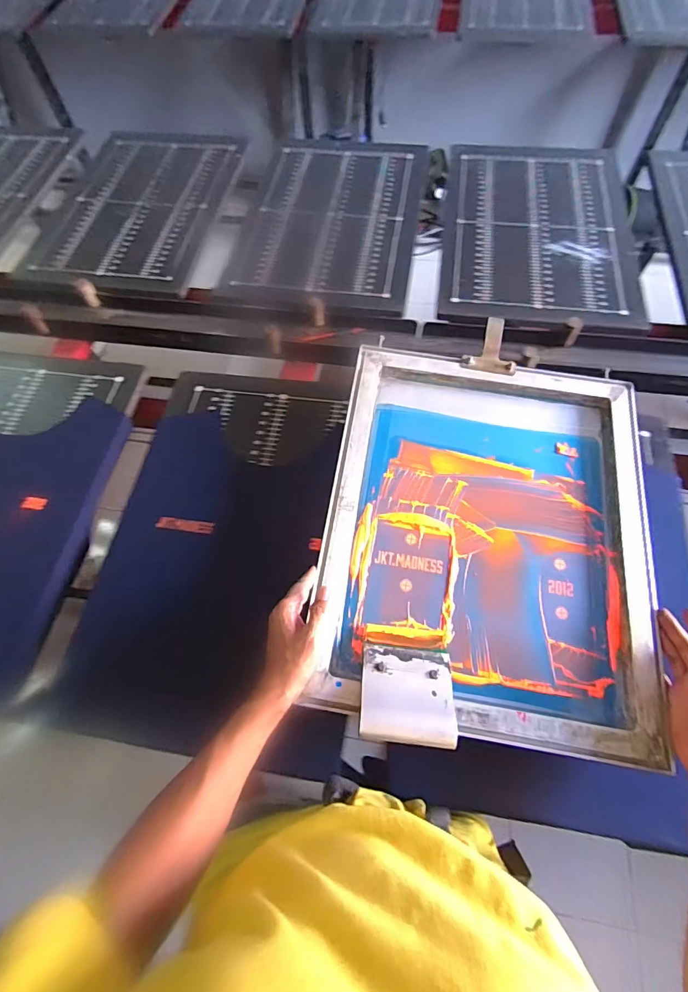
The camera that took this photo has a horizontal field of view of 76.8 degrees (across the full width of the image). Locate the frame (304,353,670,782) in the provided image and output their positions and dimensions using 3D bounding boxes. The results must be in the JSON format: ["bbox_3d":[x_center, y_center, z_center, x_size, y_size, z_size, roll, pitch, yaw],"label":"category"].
[{"bbox_3d":[0.191,0.039,0.581,0.410,0.050,0.495,8,68,6],"label":"frame"}]

